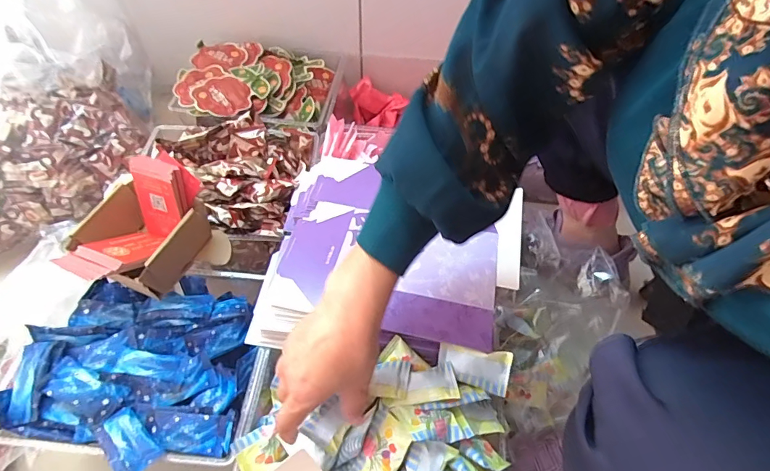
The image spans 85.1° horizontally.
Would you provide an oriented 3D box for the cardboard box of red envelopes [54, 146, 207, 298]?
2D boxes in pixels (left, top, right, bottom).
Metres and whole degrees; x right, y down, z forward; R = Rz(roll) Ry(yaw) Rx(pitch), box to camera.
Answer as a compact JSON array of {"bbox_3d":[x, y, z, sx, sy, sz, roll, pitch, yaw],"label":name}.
[{"bbox_3d":[-0.281,-0.006,0.474,0.110,0.095,0.141,21,56,12],"label":"cardboard box of red envelopes"}]

